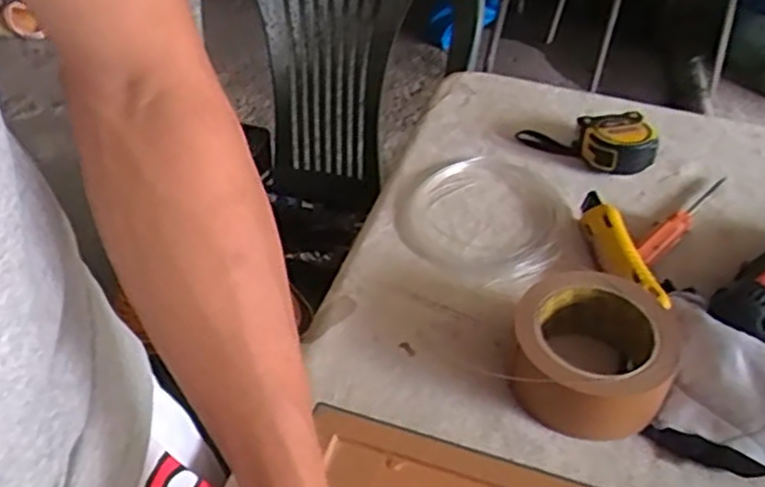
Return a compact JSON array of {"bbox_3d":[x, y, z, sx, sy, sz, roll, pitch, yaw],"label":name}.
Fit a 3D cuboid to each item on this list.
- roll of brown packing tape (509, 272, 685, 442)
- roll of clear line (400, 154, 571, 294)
[{"bbox_3d":[0.144,0.074,0.495,0.105,0.049,0.108,2,44,-2],"label":"roll of brown packing tape"},{"bbox_3d":[0.093,-0.023,0.636,0.146,0.010,0.162,35,52,29],"label":"roll of clear line"}]

